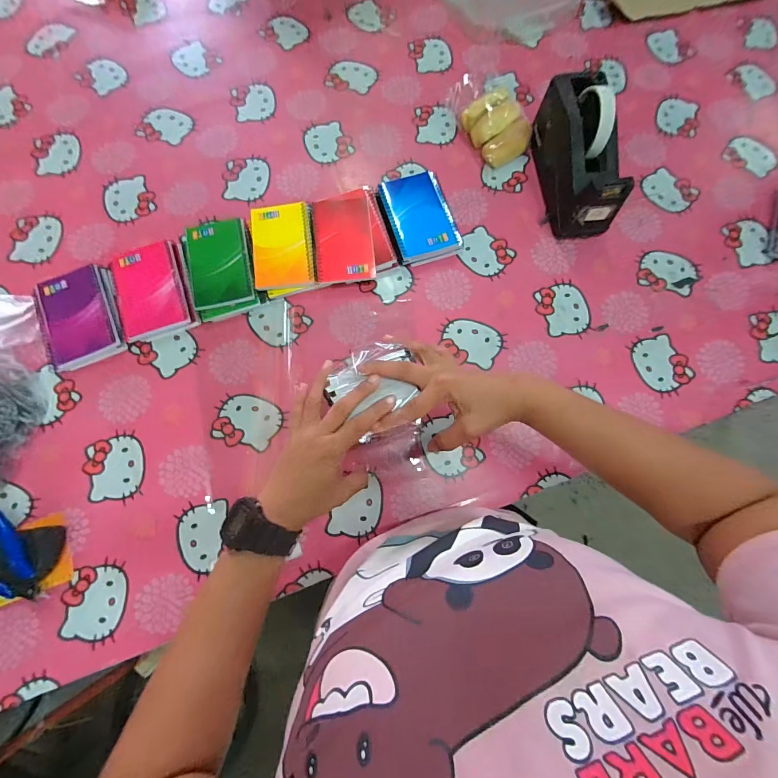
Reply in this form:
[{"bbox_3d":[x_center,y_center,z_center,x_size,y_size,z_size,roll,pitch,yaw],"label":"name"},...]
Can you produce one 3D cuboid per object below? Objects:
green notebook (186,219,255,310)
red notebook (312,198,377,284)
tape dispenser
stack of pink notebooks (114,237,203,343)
[{"bbox_3d":[-0.240,-0.181,0.512,0.084,0.010,0.127,-13,79,-1],"label":"green notebook"},{"bbox_3d":[-0.066,-0.216,0.521,0.082,0.009,0.130,-6,76,-3],"label":"red notebook"},{"bbox_3d":[0.275,-0.332,0.512,0.078,0.116,0.202,-7,77,-3],"label":"tape dispenser"},{"bbox_3d":[-0.329,-0.140,0.508,0.098,0.018,0.133,-17,77,-5],"label":"stack of pink notebooks"}]

